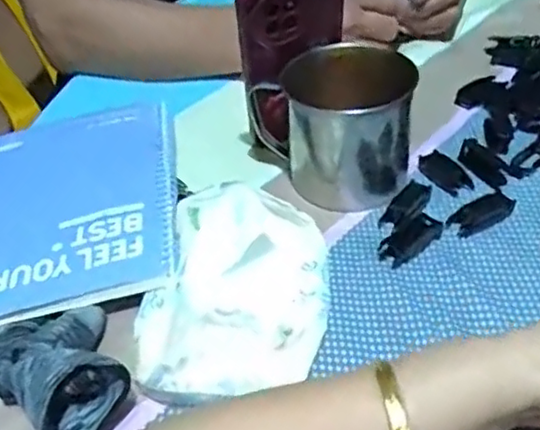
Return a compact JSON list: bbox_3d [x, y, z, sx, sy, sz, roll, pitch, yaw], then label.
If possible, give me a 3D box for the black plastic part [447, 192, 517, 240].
[{"bbox_3d":[0.144,-0.001,0.450,0.049,0.010,0.018,-23,41,-18],"label":"black plastic part"}]

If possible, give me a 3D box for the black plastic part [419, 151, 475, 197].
[{"bbox_3d":[0.129,-0.032,0.492,0.020,0.013,0.045,-22,41,-17],"label":"black plastic part"}]

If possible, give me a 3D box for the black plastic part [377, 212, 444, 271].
[{"bbox_3d":[0.093,0.016,0.437,0.049,0.007,0.020,-32,81,-22],"label":"black plastic part"}]

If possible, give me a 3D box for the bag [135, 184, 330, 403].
[{"bbox_3d":[-0.023,0.040,0.394,0.110,0.039,0.154,-1,39,9],"label":"bag"}]

